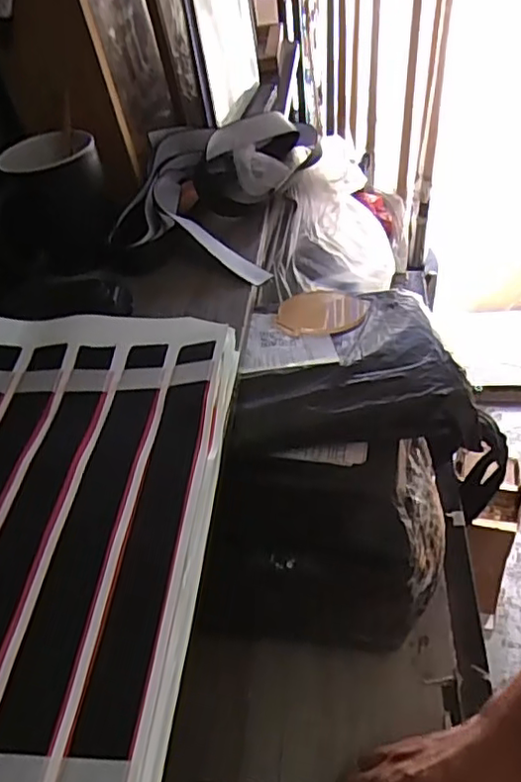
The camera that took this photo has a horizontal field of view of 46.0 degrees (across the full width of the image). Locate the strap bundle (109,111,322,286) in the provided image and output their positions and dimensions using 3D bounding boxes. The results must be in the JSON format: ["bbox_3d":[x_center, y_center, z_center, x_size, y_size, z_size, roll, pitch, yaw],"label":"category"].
[{"bbox_3d":[-0.041,-0.198,0.576,0.156,0.056,0.232,5,44,13],"label":"strap bundle"}]

